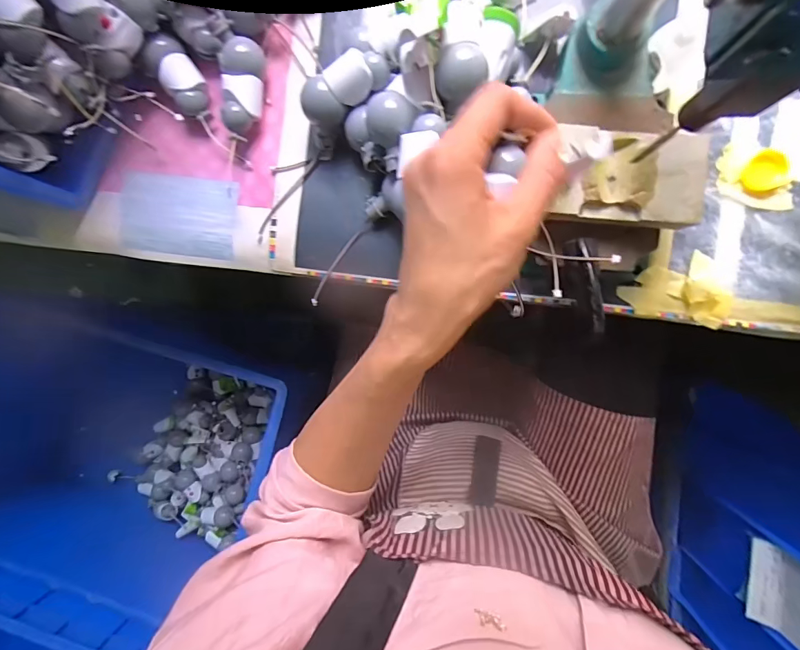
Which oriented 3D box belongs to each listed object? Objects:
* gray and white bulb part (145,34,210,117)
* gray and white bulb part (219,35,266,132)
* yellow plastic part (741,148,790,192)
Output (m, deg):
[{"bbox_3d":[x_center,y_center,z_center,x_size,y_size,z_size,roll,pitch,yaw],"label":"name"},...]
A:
[{"bbox_3d":[-0.186,-0.208,0.344,0.032,0.030,0.063,-35,88,5],"label":"gray and white bulb part"},{"bbox_3d":[-0.131,-0.198,0.340,0.028,0.032,0.071,6,92,5],"label":"gray and white bulb part"},{"bbox_3d":[0.279,-0.117,0.309,0.029,0.009,0.029,0,91,5],"label":"yellow plastic part"}]

